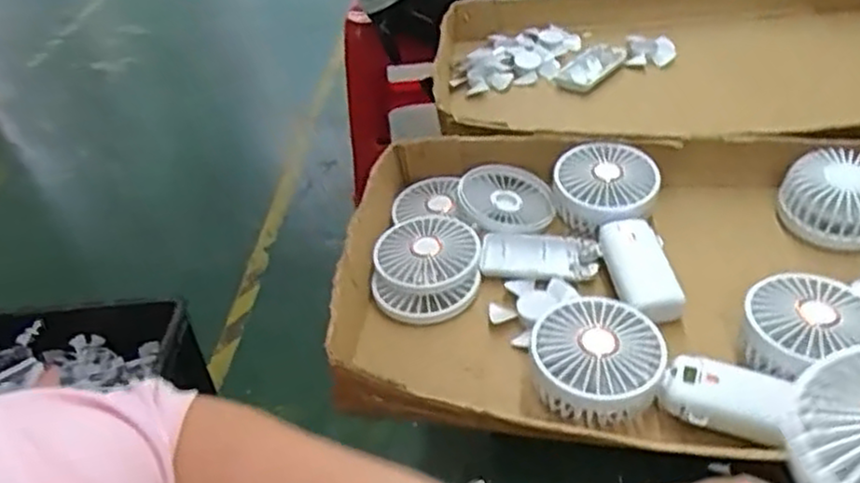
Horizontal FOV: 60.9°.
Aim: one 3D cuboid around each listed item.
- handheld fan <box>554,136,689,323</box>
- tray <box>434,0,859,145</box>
[{"bbox_3d":[0.161,-0.011,0.601,0.083,0.050,0.183,-11,55,-7],"label":"handheld fan"},{"bbox_3d":[0.272,-0.193,0.800,0.517,0.075,0.362,-5,41,2],"label":"tray"}]

